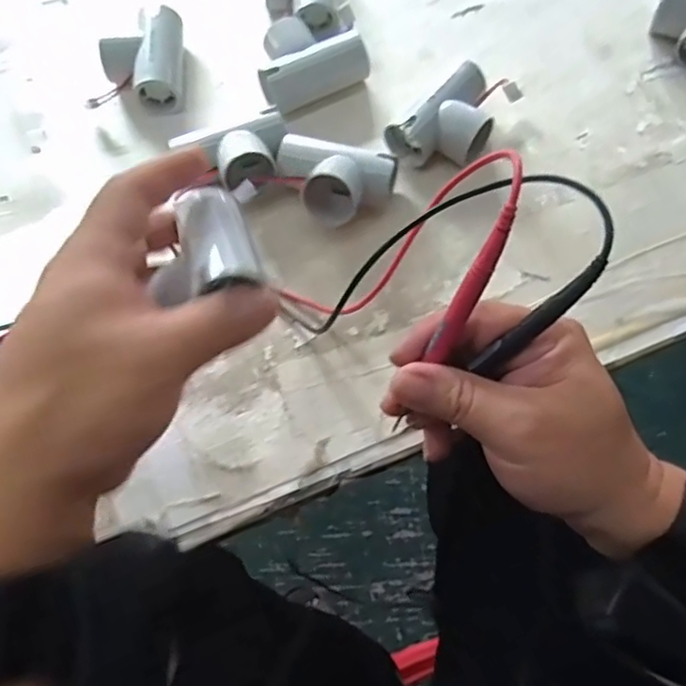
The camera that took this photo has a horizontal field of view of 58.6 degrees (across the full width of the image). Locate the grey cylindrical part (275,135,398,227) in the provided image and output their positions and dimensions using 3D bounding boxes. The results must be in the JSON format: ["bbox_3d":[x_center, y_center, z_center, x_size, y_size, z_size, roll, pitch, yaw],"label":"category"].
[{"bbox_3d":[-0.007,-0.100,0.390,0.074,0.041,0.047,18,69,10],"label":"grey cylindrical part"}]

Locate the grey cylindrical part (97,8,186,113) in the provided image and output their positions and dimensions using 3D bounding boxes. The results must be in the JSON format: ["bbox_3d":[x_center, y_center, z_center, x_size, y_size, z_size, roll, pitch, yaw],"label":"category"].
[{"bbox_3d":[-0.145,-0.213,0.448,0.054,0.035,0.091,-4,67,1],"label":"grey cylindrical part"}]

